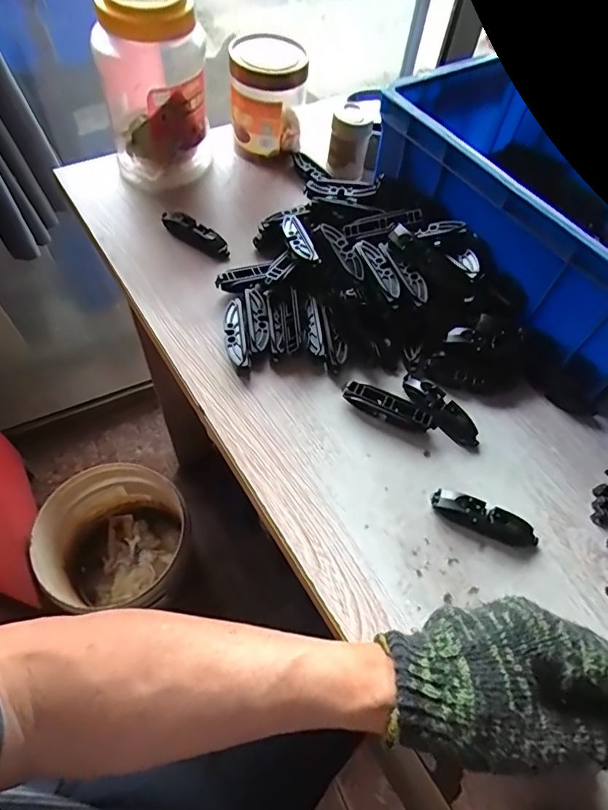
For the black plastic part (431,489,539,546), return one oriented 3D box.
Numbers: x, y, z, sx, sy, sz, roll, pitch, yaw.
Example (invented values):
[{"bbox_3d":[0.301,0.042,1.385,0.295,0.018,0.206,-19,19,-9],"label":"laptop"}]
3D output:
[{"bbox_3d":[0.137,0.087,0.368,0.079,0.016,0.025,28,60,13],"label":"black plastic part"}]

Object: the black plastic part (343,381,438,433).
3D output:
[{"bbox_3d":[0.073,0.000,0.412,0.080,0.019,0.021,21,59,8],"label":"black plastic part"}]

